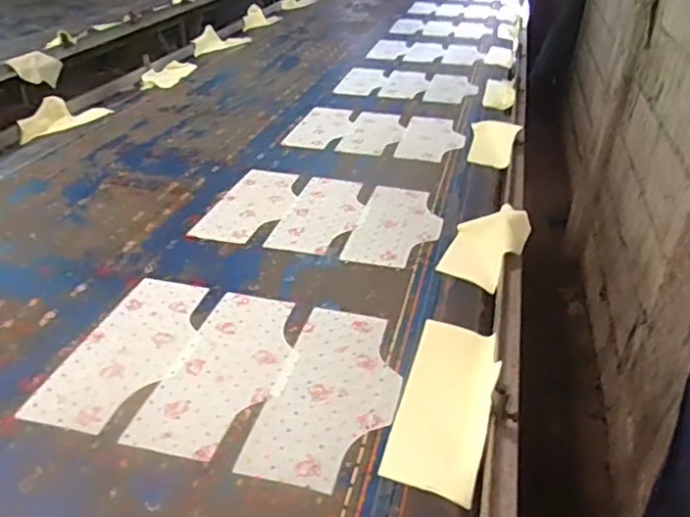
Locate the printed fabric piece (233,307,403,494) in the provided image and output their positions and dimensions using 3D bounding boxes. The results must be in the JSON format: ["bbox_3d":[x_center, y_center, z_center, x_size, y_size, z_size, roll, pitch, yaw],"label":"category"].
[{"bbox_3d":[-0.012,0.177,0.803,0.159,0.006,0.322,8,33,11],"label":"printed fabric piece"}]

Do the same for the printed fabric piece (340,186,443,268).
[{"bbox_3d":[0.111,-0.075,1.198,0.163,0.004,0.328,8,33,11],"label":"printed fabric piece"}]

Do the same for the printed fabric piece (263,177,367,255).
[{"bbox_3d":[-0.047,-0.097,1.231,0.151,0.006,0.310,9,33,13],"label":"printed fabric piece"}]

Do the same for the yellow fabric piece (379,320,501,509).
[{"bbox_3d":[0.137,0.182,0.784,0.113,0.027,0.280,10,33,15],"label":"yellow fabric piece"}]

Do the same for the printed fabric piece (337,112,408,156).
[{"bbox_3d":[0.084,-0.359,1.664,0.151,0.010,0.350,6,32,10],"label":"printed fabric piece"}]

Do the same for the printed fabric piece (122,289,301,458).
[{"bbox_3d":[-0.160,0.152,0.837,0.161,0.004,0.318,8,33,11],"label":"printed fabric piece"}]

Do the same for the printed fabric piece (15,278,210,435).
[{"bbox_3d":[-0.310,0.130,0.875,0.159,0.005,0.317,8,33,11],"label":"printed fabric piece"}]

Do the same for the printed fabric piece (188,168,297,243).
[{"bbox_3d":[-0.197,-0.117,1.259,0.152,0.006,0.303,9,33,13],"label":"printed fabric piece"}]

